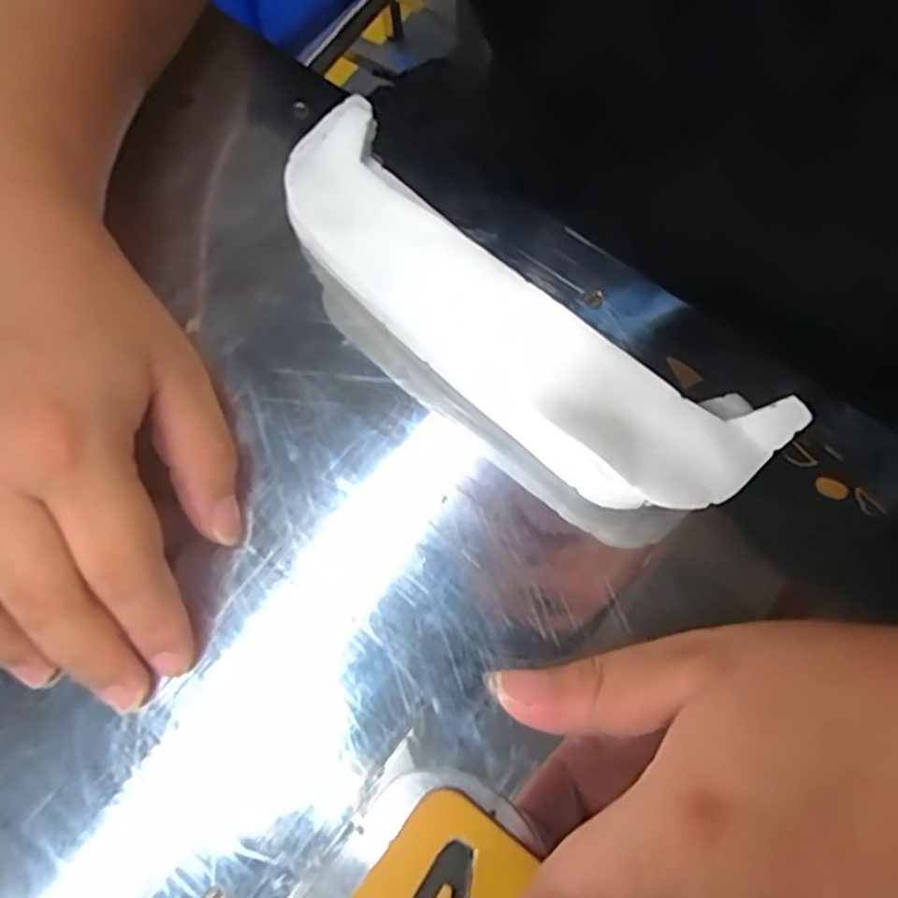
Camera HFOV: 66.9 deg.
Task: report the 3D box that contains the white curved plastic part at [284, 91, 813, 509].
[{"bbox_3d":[0.015,-0.046,0.253,0.211,0.043,0.063,40,76,13],"label":"white curved plastic part"}]

